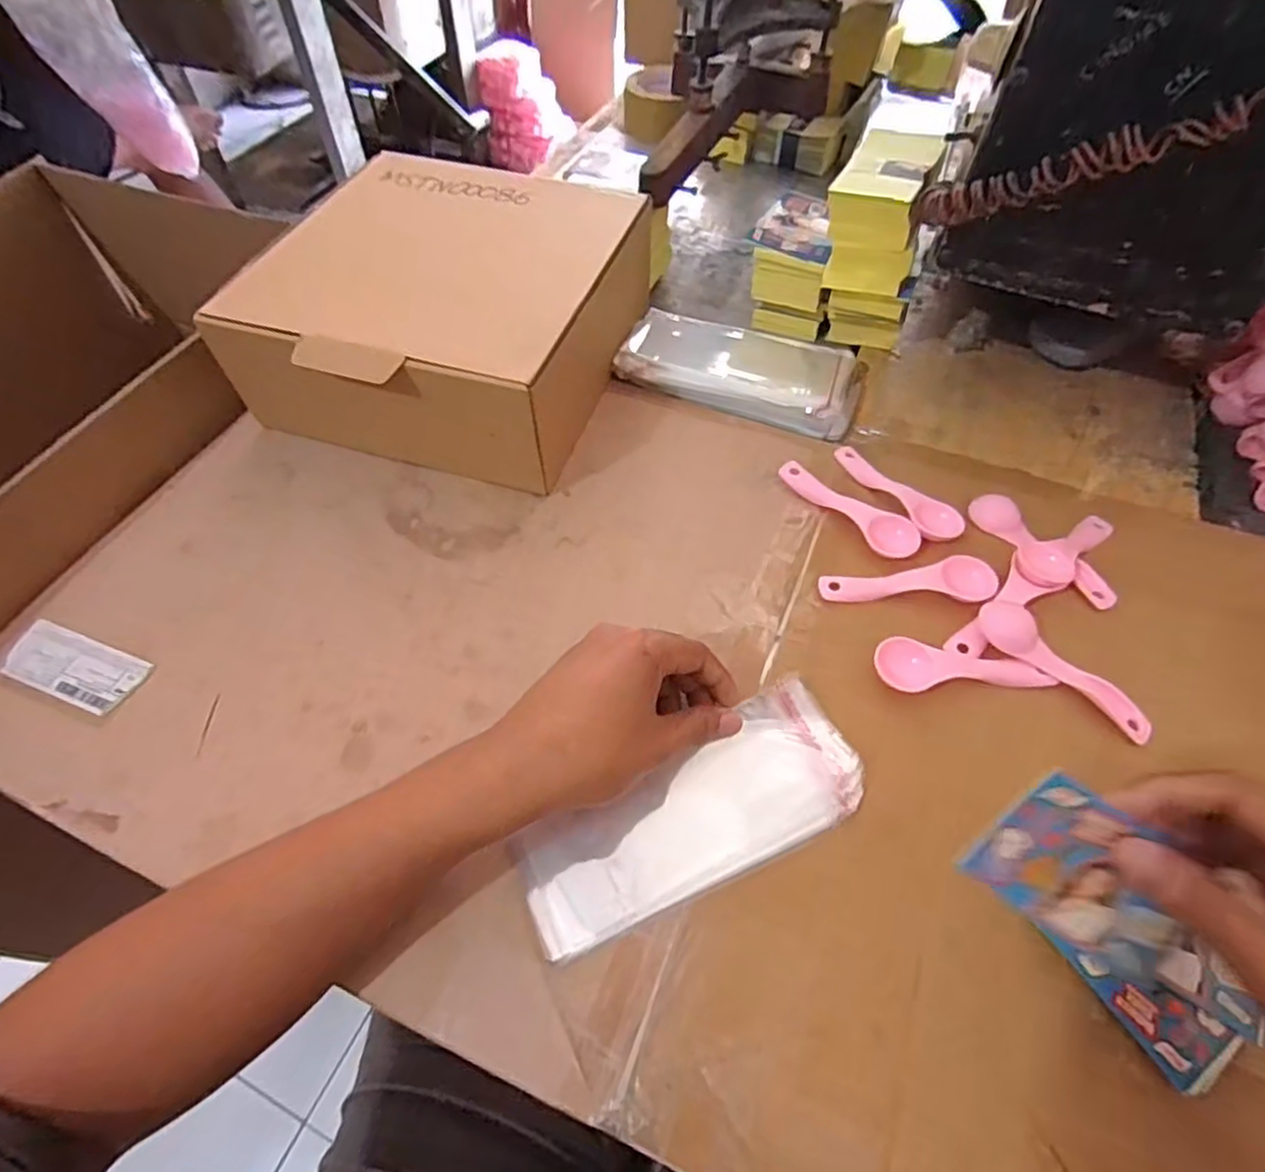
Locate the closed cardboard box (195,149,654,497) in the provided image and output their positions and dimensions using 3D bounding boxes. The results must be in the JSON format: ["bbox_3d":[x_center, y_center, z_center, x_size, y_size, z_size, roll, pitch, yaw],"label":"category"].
[{"bbox_3d":[-0.139,-0.219,0.540,0.248,0.105,0.269,18,59,12],"label":"closed cardboard box"}]

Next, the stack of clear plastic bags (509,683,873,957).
[{"bbox_3d":[0.032,0.126,0.368,0.186,0.014,0.072,-25,60,-12],"label":"stack of clear plastic bags"}]

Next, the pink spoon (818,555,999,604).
[{"bbox_3d":[0.181,-0.004,0.446,0.110,0.011,0.034,2,57,2],"label":"pink spoon"}]

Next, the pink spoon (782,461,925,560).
[{"bbox_3d":[0.154,-0.057,0.484,0.030,0.010,0.112,-37,64,-21],"label":"pink spoon"}]

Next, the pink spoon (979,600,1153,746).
[{"bbox_3d":[0.262,0.051,0.411,0.029,0.013,0.110,-38,64,-22],"label":"pink spoon"}]

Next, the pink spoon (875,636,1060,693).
[{"bbox_3d":[0.201,0.050,0.409,0.105,0.015,0.032,2,57,2],"label":"pink spoon"}]

